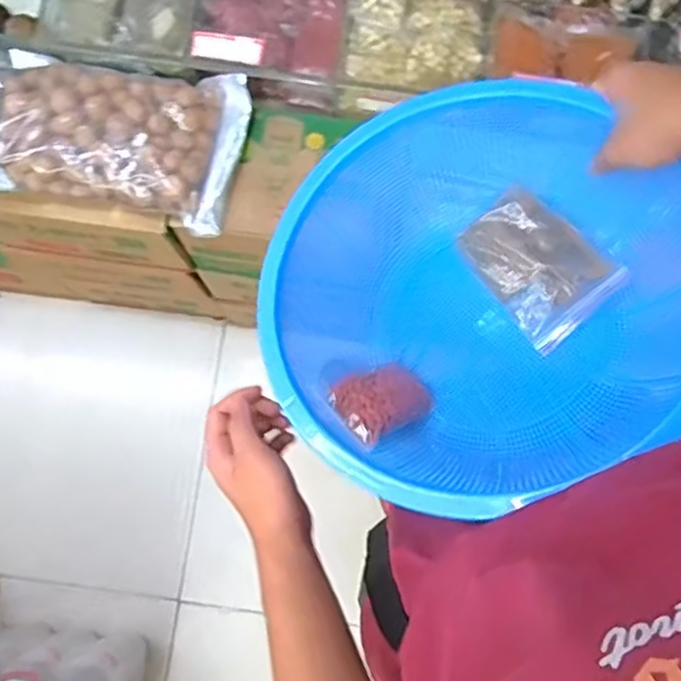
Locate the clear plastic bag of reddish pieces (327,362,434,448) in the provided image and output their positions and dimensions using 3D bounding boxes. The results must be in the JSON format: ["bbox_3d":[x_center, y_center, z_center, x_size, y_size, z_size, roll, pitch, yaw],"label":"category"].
[{"bbox_3d":[0.035,0.051,0.586,0.099,0.025,0.061,-23,72,-38],"label":"clear plastic bag of reddish pieces"}]

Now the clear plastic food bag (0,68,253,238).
[{"bbox_3d":[-0.297,-0.266,0.910,0.331,0.061,0.202,7,80,1],"label":"clear plastic food bag"}]

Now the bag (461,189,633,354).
[{"bbox_3d":[0.172,-0.069,0.613,0.096,0.020,0.133,-44,68,5],"label":"bag"}]

